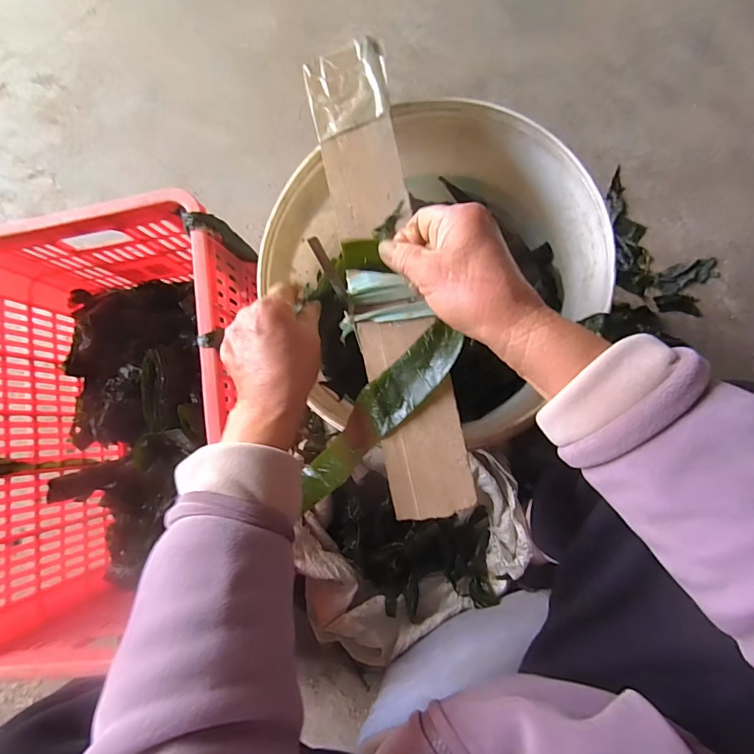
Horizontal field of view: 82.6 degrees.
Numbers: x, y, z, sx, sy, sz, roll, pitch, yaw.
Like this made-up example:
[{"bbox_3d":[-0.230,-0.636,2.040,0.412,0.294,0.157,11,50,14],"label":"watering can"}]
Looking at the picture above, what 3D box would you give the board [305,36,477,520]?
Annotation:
[{"bbox_3d":[0.007,-0.083,0.326,0.061,0.014,0.369,-11,82,6],"label":"board"}]

